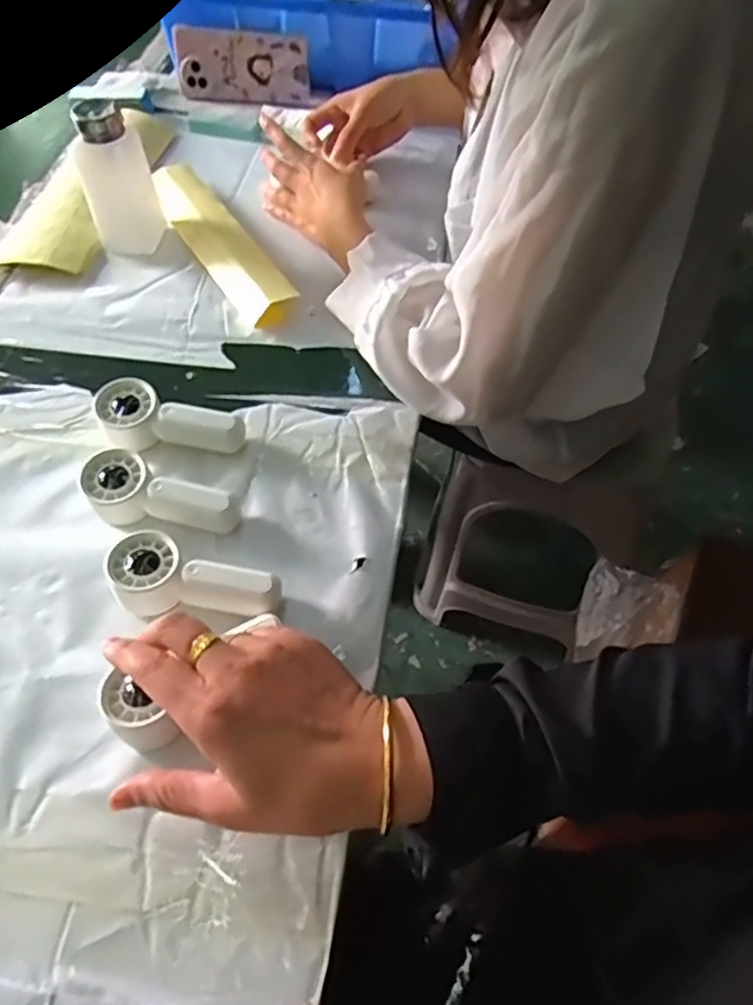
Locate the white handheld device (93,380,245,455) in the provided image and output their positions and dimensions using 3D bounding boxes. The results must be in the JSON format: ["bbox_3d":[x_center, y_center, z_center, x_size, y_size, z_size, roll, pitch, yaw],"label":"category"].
[{"bbox_3d":[-0.155,-0.061,0.498,0.108,0.036,0.050,3,56,3],"label":"white handheld device"}]

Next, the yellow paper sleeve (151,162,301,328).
[{"bbox_3d":[-0.158,-0.259,0.637,0.051,0.025,0.258,-28,60,-17],"label":"yellow paper sleeve"}]

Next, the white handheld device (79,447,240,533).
[{"bbox_3d":[-0.153,0.000,0.456,0.107,0.031,0.044,20,58,14],"label":"white handheld device"}]

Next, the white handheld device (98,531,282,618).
[{"bbox_3d":[-0.117,0.049,0.428,0.108,0.033,0.047,1,56,2],"label":"white handheld device"}]

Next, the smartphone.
[{"bbox_3d":[-0.162,-0.523,0.788,0.158,0.075,0.009,6,34,2],"label":"smartphone"}]

